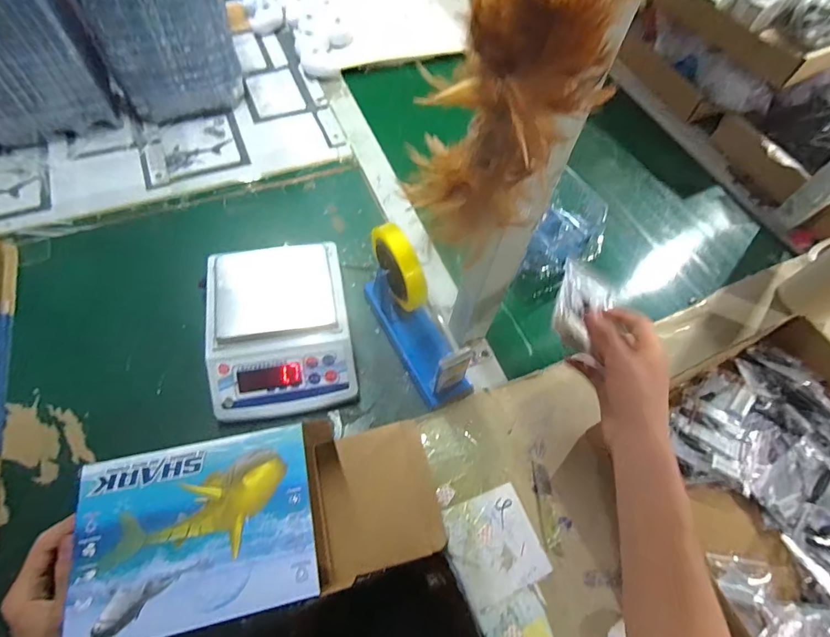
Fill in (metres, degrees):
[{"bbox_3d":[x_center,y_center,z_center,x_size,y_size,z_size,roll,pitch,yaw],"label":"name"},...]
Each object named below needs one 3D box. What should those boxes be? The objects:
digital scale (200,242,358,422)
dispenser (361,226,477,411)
[{"bbox_3d":[-0.177,0.014,0.578,0.174,0.072,0.217,-9,63,-9],"label":"digital scale"},{"bbox_3d":[0.004,0.000,0.532,0.060,0.160,0.187,-26,66,-19],"label":"dispenser"}]

